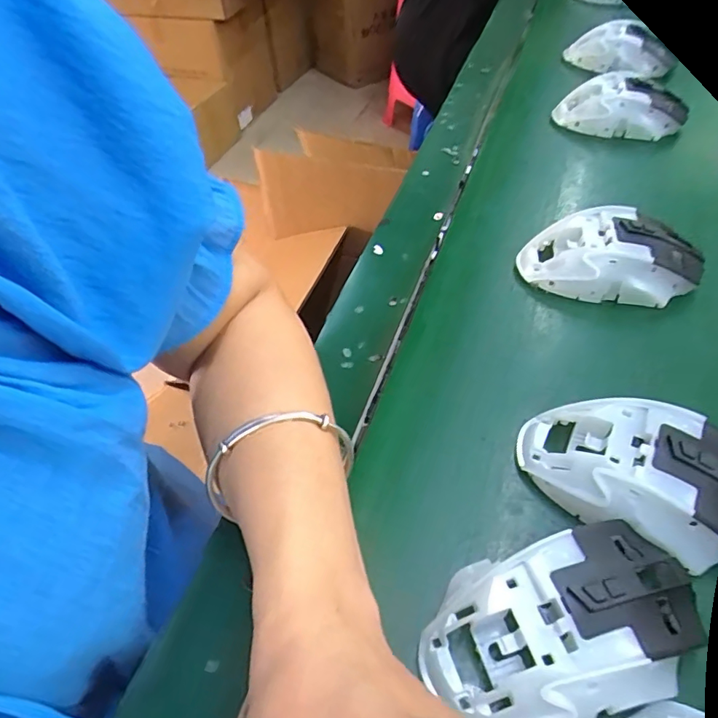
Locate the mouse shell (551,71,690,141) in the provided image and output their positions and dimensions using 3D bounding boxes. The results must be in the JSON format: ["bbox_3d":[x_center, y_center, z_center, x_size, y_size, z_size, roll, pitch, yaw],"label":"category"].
[{"bbox_3d":[0.253,-0.244,0.499,0.117,0.041,0.070,20,55,19],"label":"mouse shell"}]

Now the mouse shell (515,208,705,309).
[{"bbox_3d":[0.170,-0.070,0.351,0.116,0.039,0.061,5,51,8],"label":"mouse shell"}]

